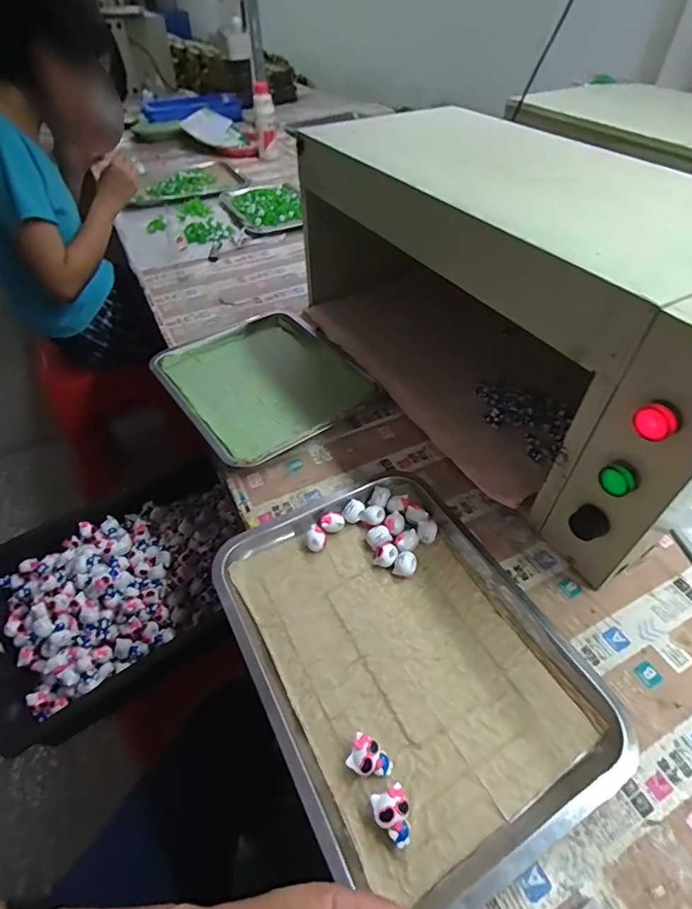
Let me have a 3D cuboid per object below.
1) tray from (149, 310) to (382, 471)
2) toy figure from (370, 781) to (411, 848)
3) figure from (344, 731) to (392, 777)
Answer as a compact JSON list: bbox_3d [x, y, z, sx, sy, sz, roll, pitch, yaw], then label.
[{"bbox_3d":[-0.128,-0.119,0.704,0.256,0.029,0.316,-26,53,-22],"label":"tray"},{"bbox_3d":[0.035,0.267,0.342,0.025,0.020,0.035,-15,49,-13],"label":"toy figure"},{"bbox_3d":[0.020,0.241,0.366,0.033,0.022,0.025,19,51,17],"label":"figure"}]

